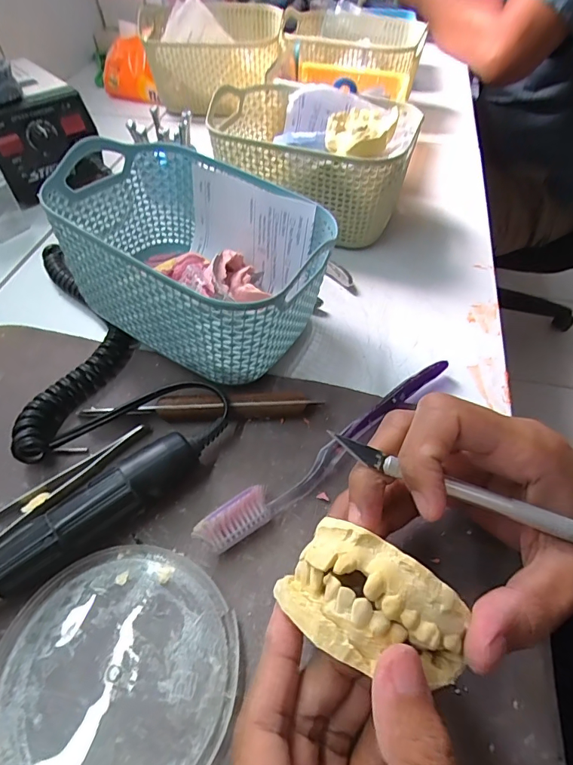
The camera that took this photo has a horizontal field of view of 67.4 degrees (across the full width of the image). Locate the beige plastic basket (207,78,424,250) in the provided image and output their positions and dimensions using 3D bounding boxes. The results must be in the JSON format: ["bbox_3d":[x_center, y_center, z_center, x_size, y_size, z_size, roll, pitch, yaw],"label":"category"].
[{"bbox_3d":[0.023,-0.194,0.388,0.162,0.095,0.117,15,53,11],"label":"beige plastic basket"}]

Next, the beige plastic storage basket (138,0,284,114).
[{"bbox_3d":[-0.093,-0.412,0.540,0.169,0.088,0.112,-6,52,-5],"label":"beige plastic storage basket"}]

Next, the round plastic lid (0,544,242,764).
[{"bbox_3d":[-0.076,0.126,0.187,0.105,0.005,0.101,0,52,0],"label":"round plastic lid"}]

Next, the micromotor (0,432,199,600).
[{"bbox_3d":[-0.121,0.085,0.204,0.178,0.028,0.027,-33,59,-24],"label":"micromotor"}]

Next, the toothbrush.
[{"bbox_3d":[0.032,0.036,0.250,0.185,0.020,0.017,-32,59,-23],"label":"toothbrush"}]

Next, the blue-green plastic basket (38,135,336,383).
[{"bbox_3d":[-0.057,-0.077,0.291,0.165,0.091,0.114,27,56,19],"label":"blue-green plastic basket"}]

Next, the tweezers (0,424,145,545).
[{"bbox_3d":[-0.140,0.067,0.230,0.140,0.009,0.020,-35,60,-25],"label":"tweezers"}]

